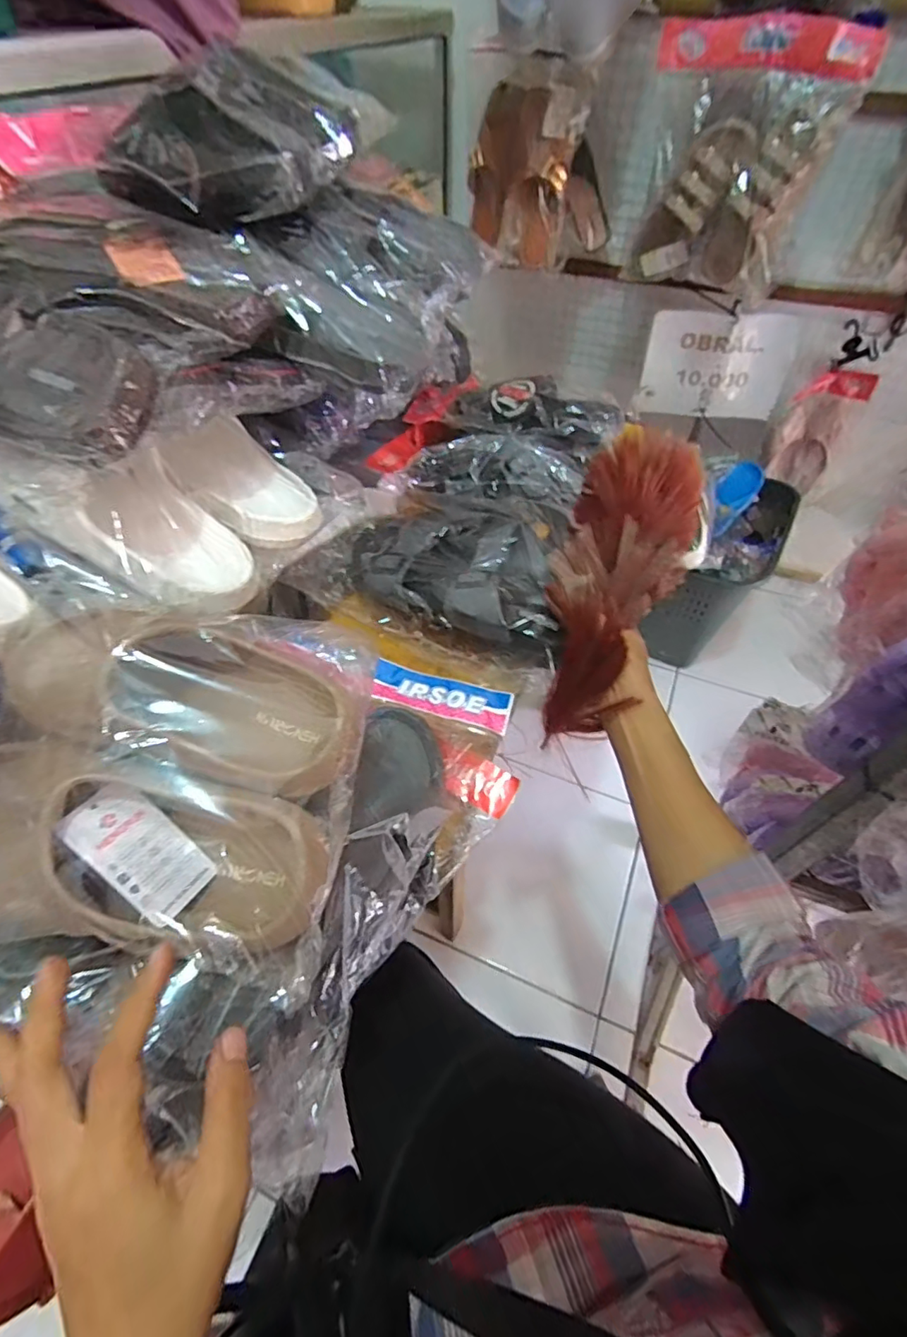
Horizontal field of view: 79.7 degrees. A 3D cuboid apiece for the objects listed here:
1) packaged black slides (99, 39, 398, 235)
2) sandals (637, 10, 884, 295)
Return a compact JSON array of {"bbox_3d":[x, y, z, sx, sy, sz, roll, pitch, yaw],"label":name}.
[{"bbox_3d":[-0.194,-0.492,0.498,0.194,0.077,0.216,12,52,10],"label":"packaged black slides"},{"bbox_3d":[0.466,-0.849,0.917,0.318,0.329,0.085,21,42,18],"label":"sandals"}]

